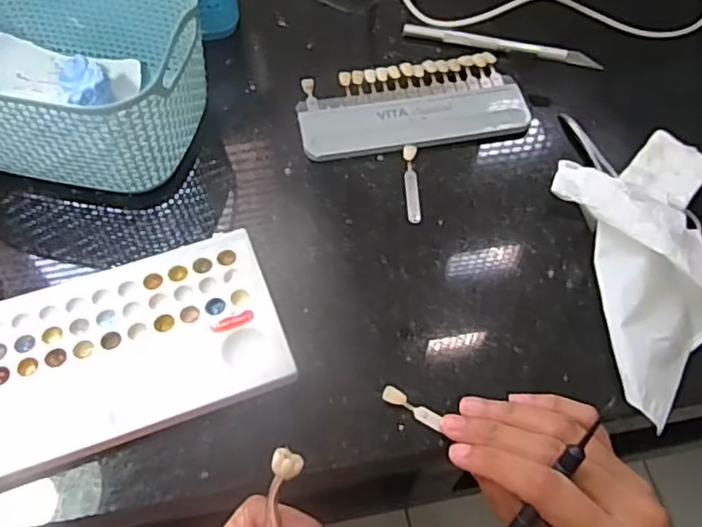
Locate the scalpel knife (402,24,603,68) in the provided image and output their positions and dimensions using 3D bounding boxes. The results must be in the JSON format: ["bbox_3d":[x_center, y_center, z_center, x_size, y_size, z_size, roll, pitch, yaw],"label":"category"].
[{"bbox_3d":[0.105,-0.154,0.459,0.136,0.006,0.014,11,60,6],"label":"scalpel knife"}]

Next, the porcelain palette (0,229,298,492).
[{"bbox_3d":[-0.114,0.043,0.336,0.153,0.015,0.098,-18,61,-11],"label":"porcelain palette"}]

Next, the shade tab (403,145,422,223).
[{"bbox_3d":[0.037,-0.049,0.397,0.008,0.004,0.056,0,59,-1],"label":"shade tab"}]

